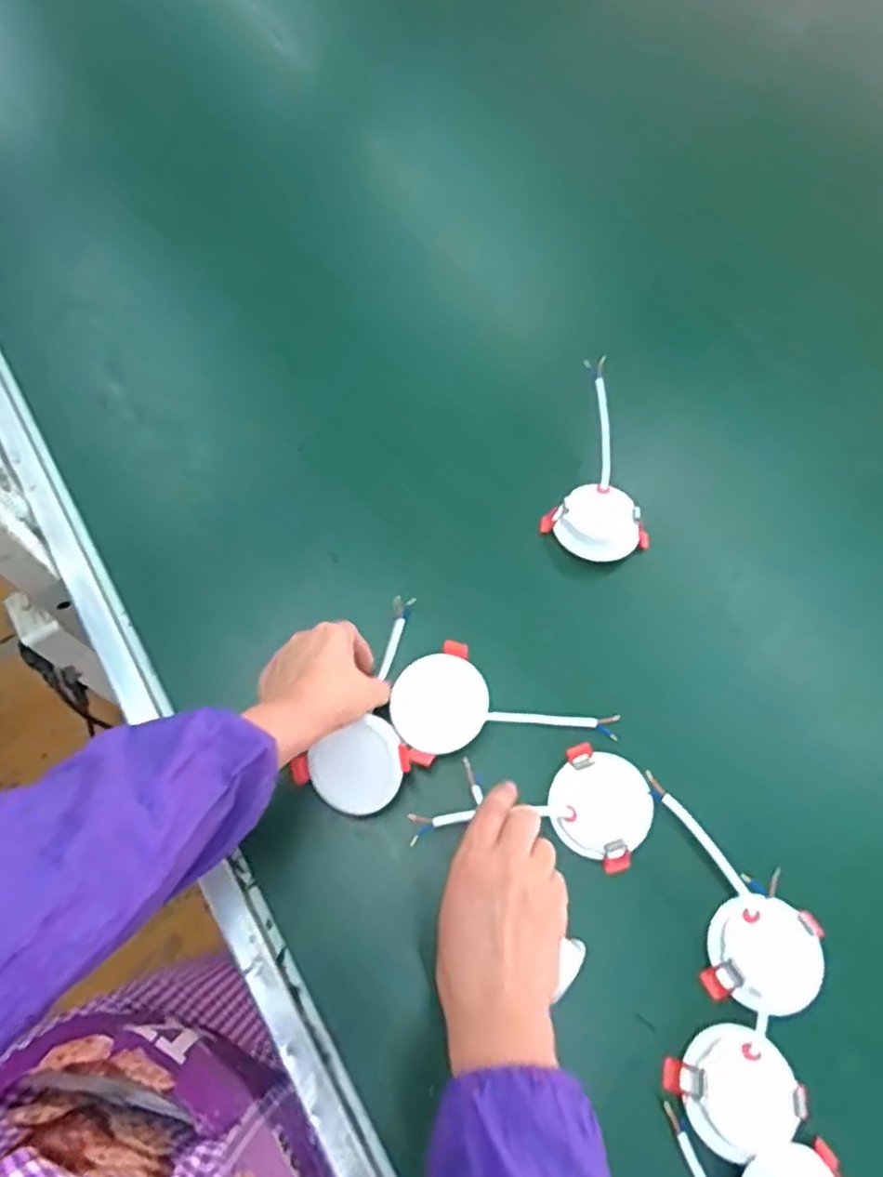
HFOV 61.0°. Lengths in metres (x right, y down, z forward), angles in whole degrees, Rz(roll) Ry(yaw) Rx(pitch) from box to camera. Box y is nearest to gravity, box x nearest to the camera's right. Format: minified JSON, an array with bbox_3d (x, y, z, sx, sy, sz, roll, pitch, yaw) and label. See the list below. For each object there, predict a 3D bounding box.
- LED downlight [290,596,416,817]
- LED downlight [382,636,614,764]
[{"bbox_3d":[-0.050,0.077,0.570,0.077,0.052,0.173,13,57,5],"label":"LED downlight"},{"bbox_3d":[0.045,0.085,0.580,0.166,0.040,0.082,-8,67,-4],"label":"LED downlight"}]

